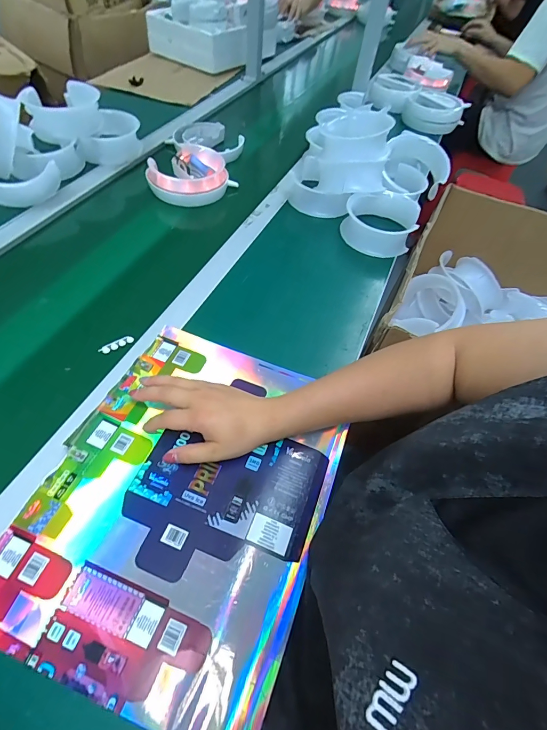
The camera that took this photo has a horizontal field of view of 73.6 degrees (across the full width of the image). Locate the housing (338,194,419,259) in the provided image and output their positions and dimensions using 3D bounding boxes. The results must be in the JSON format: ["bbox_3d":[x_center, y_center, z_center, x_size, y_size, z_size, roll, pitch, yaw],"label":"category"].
[{"bbox_3d":[0.195,-0.258,0.679,0.131,0.062,0.143,18,54,6],"label":"housing"}]

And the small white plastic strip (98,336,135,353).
[{"bbox_3d":[-0.220,-0.029,0.512,0.046,0.006,0.013,-28,61,-23],"label":"small white plastic strip"}]

